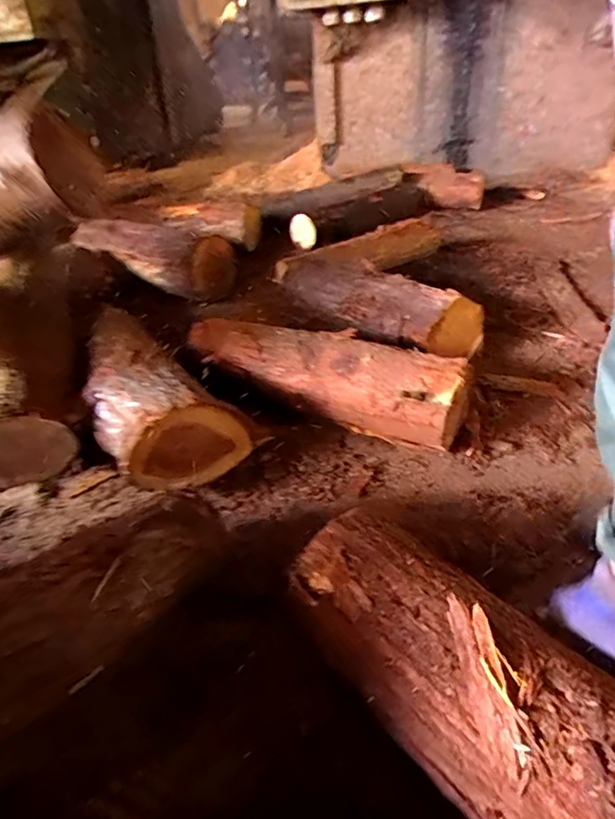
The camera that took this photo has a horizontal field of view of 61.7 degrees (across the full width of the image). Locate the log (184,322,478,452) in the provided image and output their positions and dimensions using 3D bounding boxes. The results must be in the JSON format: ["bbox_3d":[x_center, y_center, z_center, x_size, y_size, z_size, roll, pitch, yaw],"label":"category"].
[{"bbox_3d":[0.017,-0.059,0.865,0.473,0.112,0.106,15,42,27],"label":"log"}]

